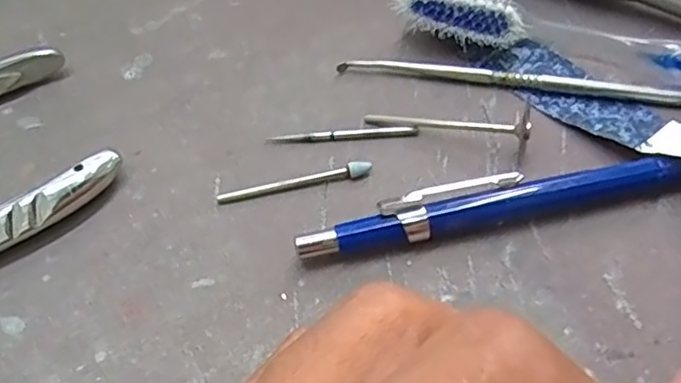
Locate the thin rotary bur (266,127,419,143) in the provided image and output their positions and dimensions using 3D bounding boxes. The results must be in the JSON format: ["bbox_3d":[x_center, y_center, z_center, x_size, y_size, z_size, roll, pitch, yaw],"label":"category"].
[{"bbox_3d":[0.001,-0.017,0.172,0.042,0.004,0.004,-3,56,2],"label":"thin rotary bur"}]

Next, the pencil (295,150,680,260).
[{"bbox_3d":[0.057,-0.001,0.153,0.135,0.012,0.010,-12,56,-4],"label":"pencil"}]

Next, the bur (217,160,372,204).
[{"bbox_3d":[-0.013,-0.004,0.164,0.042,0.004,0.005,-11,56,-3],"label":"bur"}]

